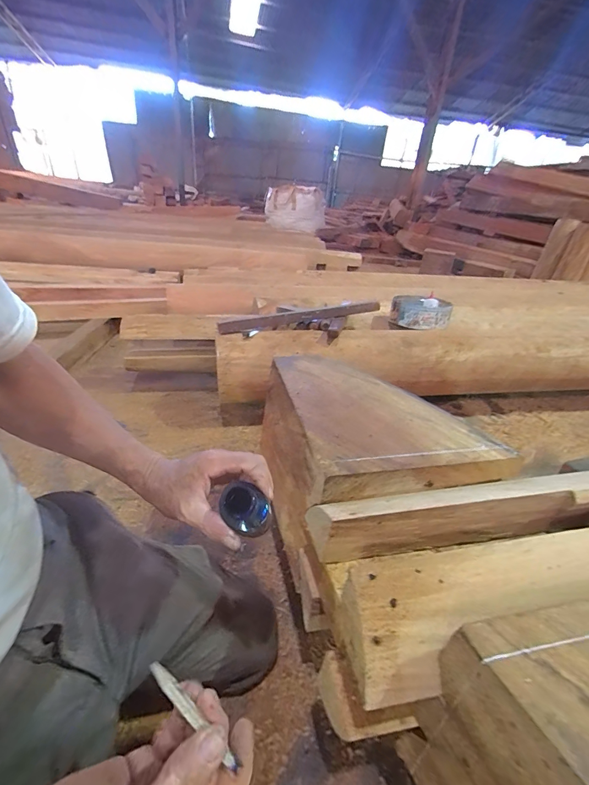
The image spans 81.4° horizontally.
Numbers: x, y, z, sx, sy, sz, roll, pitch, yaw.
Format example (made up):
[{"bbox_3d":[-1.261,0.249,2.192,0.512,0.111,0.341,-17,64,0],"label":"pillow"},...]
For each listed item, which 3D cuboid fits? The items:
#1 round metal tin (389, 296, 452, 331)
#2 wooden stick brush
[{"bbox_3d":[0.497,-0.316,1.357,0.222,0.097,0.200,16,30,18],"label":"round metal tin"},{"bbox_3d":[-0.071,0.218,0.234,0.082,0.006,0.009,34,37,18],"label":"wooden stick brush"}]

